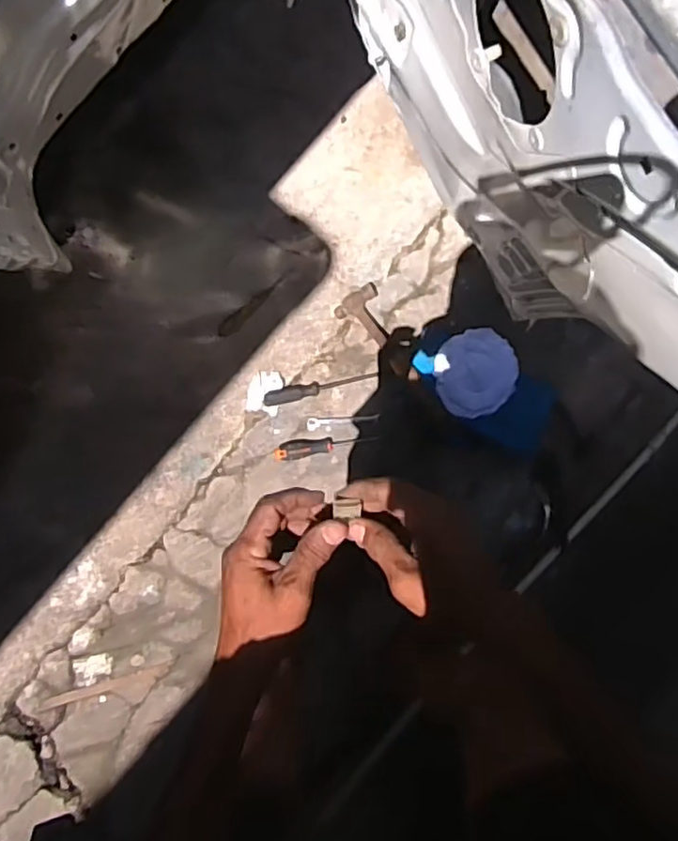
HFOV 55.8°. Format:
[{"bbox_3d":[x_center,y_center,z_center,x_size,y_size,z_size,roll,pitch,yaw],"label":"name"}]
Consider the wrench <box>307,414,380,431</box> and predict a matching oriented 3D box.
[{"bbox_3d":[0.010,0.001,1.302,0.147,0.004,0.024,-6,90,-8],"label":"wrench"}]

